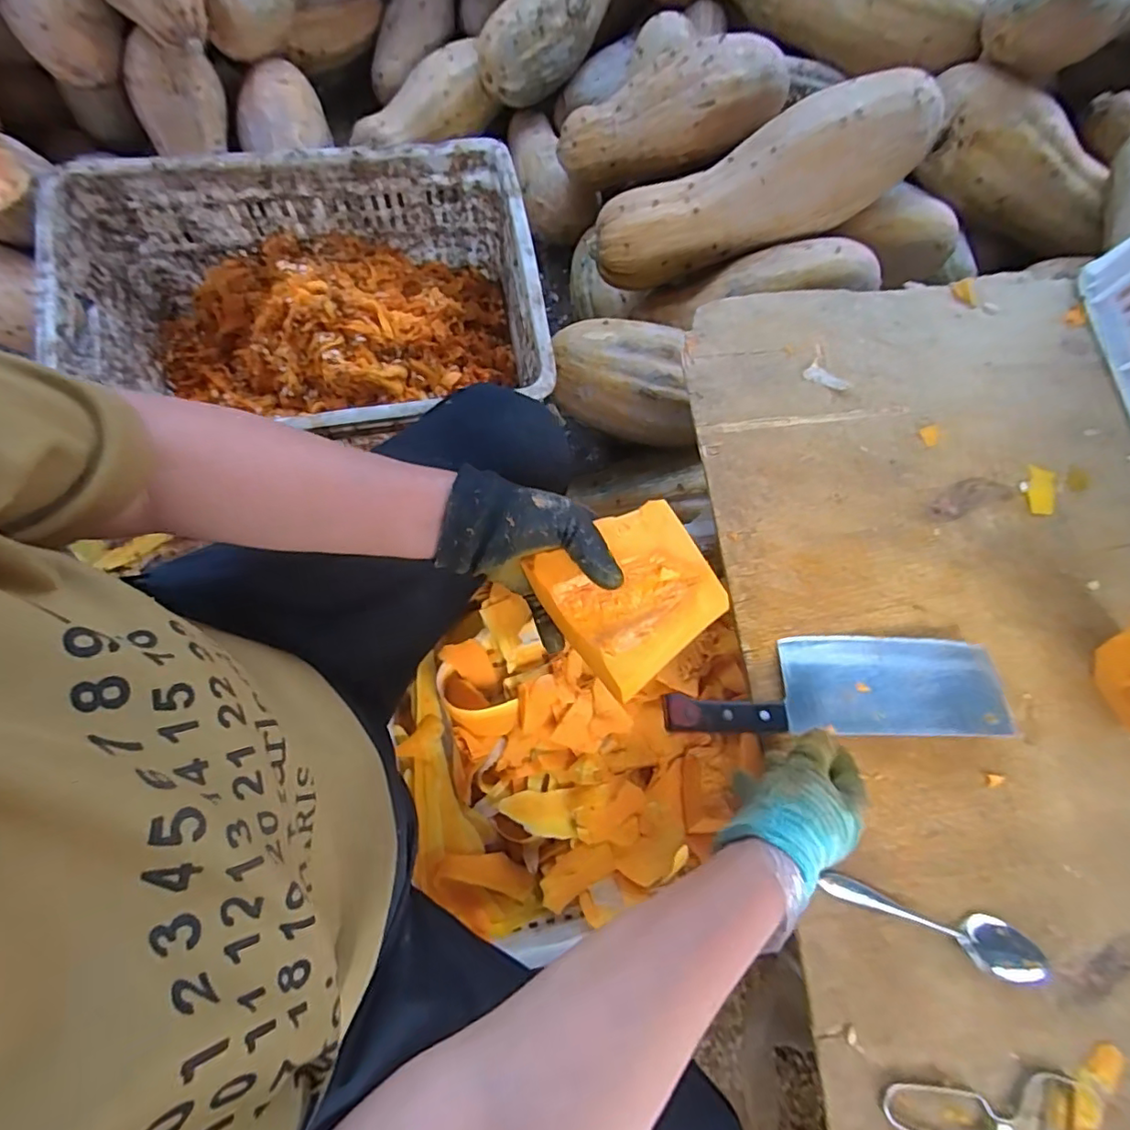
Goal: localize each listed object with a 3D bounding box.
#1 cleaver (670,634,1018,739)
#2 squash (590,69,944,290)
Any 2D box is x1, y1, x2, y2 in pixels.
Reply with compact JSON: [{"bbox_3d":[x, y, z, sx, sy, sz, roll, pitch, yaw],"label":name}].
[{"bbox_3d":[0.225,0.102,0.481,0.279,0.029,0.081,0,76,1],"label":"cleaver"},{"bbox_3d":[0.229,-0.453,0.694,0.390,0.114,0.111,-14,75,19],"label":"squash"}]

